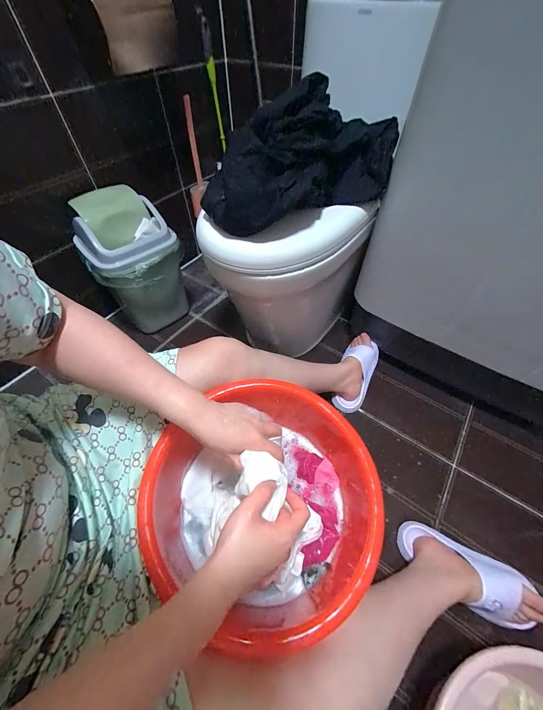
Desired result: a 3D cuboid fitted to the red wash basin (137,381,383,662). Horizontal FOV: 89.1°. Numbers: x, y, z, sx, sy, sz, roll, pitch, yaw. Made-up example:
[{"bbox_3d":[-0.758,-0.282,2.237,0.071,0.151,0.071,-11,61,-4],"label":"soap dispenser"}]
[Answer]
[{"bbox_3d":[-0.008,0.219,0.472,0.331,0.161,0.355,1,50,-1],"label":"red wash basin"}]

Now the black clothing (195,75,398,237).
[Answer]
[{"bbox_3d":[0.071,-0.377,0.536,0.256,0.173,0.349,28,58,19],"label":"black clothing"}]

